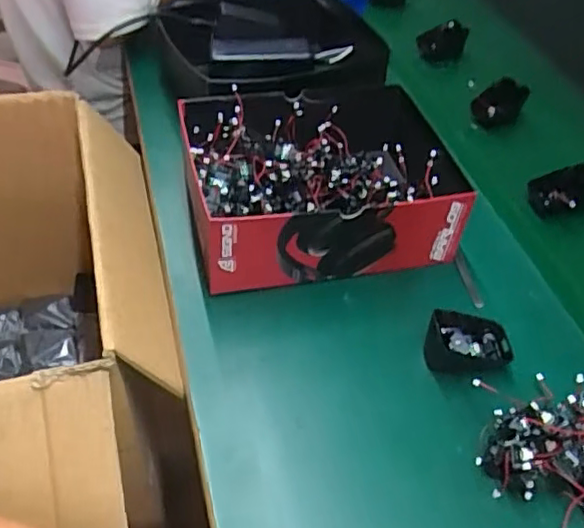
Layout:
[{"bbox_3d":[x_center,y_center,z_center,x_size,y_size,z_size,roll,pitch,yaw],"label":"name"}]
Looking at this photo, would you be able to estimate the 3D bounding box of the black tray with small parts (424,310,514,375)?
[{"bbox_3d":[0.147,0.068,0.523,0.069,0.035,0.045,6,47,3],"label":"black tray with small parts"}]

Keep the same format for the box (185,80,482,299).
[{"bbox_3d":[0.031,-0.074,0.622,0.255,0.101,0.185,-6,47,-9],"label":"box"}]

